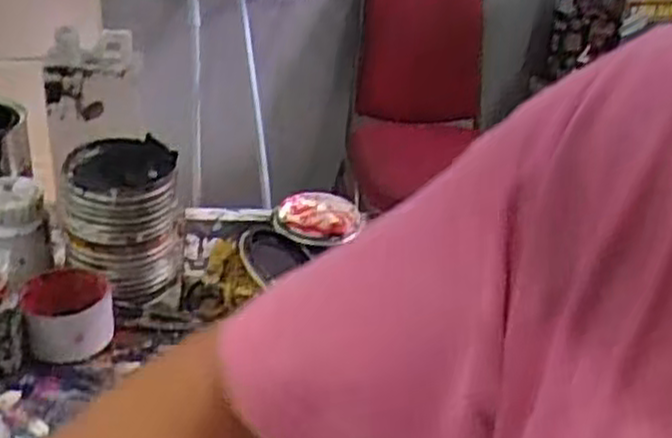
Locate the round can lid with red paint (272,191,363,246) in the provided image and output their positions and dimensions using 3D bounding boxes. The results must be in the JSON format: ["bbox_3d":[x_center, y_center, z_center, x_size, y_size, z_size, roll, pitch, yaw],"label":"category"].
[{"bbox_3d":[-0.019,0.000,0.942,0.096,0.022,0.103,-5,29,-17],"label":"round can lid with red paint"}]

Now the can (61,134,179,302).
[{"bbox_3d":[-0.206,-0.001,0.763,0.104,0.127,0.097,-5,31,-17],"label":"can"}]

